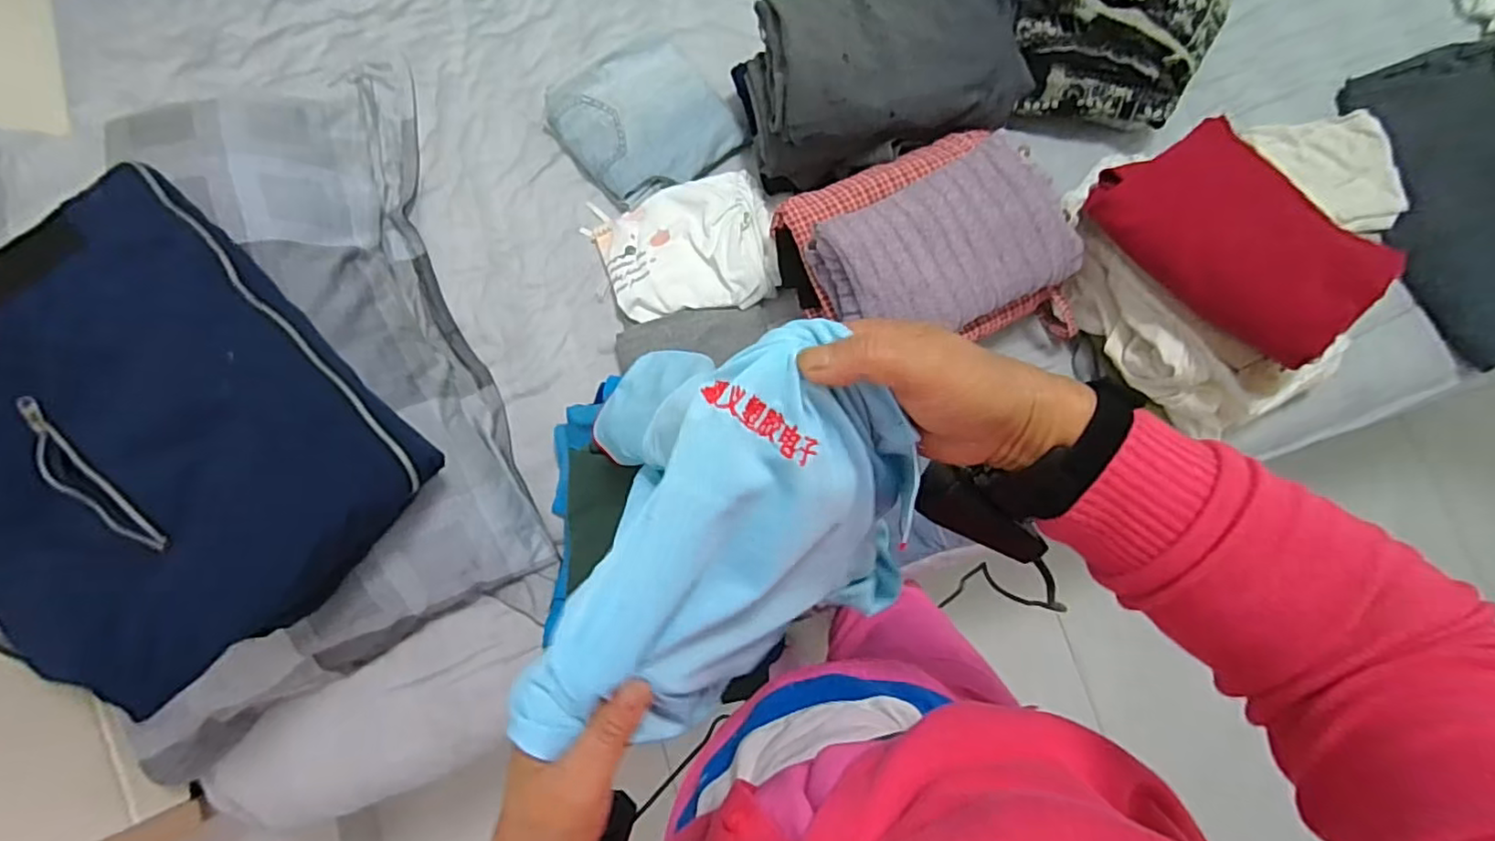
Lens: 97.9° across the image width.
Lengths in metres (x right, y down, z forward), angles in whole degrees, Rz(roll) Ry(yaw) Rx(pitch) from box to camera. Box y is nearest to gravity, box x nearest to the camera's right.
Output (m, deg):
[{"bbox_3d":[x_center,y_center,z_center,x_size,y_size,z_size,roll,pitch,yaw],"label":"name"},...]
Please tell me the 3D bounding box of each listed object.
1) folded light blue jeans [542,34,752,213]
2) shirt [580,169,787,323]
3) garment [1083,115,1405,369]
[{"bbox_3d":[-0.124,-0.361,0.789,0.189,0.038,0.198,-43,83,-6],"label":"folded light blue jeans"},{"bbox_3d":[-0.077,-0.200,0.751,0.210,0.049,0.159,-8,81,-1],"label":"shirt"},{"bbox_3d":[0.468,-0.183,0.602,0.178,0.072,0.236,-37,82,-5],"label":"garment"}]

